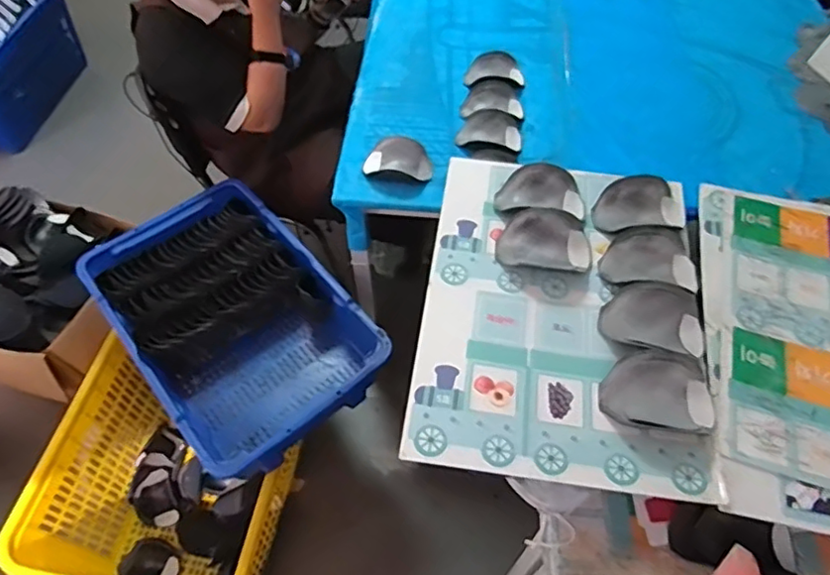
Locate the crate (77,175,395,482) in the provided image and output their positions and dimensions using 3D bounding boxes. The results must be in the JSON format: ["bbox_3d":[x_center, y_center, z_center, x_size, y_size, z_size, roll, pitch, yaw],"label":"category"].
[{"bbox_3d":[-0.408,0.088,1.367,0.440,0.183,0.664,-36,63,-22],"label":"crate"}]

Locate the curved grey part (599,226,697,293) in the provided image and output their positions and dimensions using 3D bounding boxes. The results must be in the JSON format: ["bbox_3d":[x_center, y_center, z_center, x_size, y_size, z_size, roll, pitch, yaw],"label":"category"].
[{"bbox_3d":[0.348,-0.040,0.871,0.139,0.037,0.100,3,55,2],"label":"curved grey part"}]

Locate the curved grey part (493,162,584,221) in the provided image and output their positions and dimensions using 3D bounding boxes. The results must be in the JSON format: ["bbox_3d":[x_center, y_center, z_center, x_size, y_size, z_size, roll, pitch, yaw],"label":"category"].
[{"bbox_3d":[0.203,-0.150,0.949,0.143,0.040,0.095,11,56,7],"label":"curved grey part"}]

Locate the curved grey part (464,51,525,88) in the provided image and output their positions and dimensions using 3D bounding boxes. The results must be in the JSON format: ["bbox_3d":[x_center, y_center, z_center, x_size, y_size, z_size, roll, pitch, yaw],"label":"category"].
[{"bbox_3d":[0.182,-0.512,1.392,0.132,0.032,0.124,-2,55,-2],"label":"curved grey part"}]

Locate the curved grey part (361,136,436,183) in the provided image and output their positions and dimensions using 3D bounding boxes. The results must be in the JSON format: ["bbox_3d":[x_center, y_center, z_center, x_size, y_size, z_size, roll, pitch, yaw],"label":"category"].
[{"bbox_3d":[-0.034,-0.275,1.243,0.139,0.036,0.098,0,55,0],"label":"curved grey part"}]

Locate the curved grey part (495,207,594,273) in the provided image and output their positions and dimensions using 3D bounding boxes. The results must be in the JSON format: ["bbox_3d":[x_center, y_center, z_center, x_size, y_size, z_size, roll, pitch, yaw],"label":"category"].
[{"bbox_3d":[0.198,-0.072,0.893,0.141,0.040,0.090,5,56,3],"label":"curved grey part"}]

